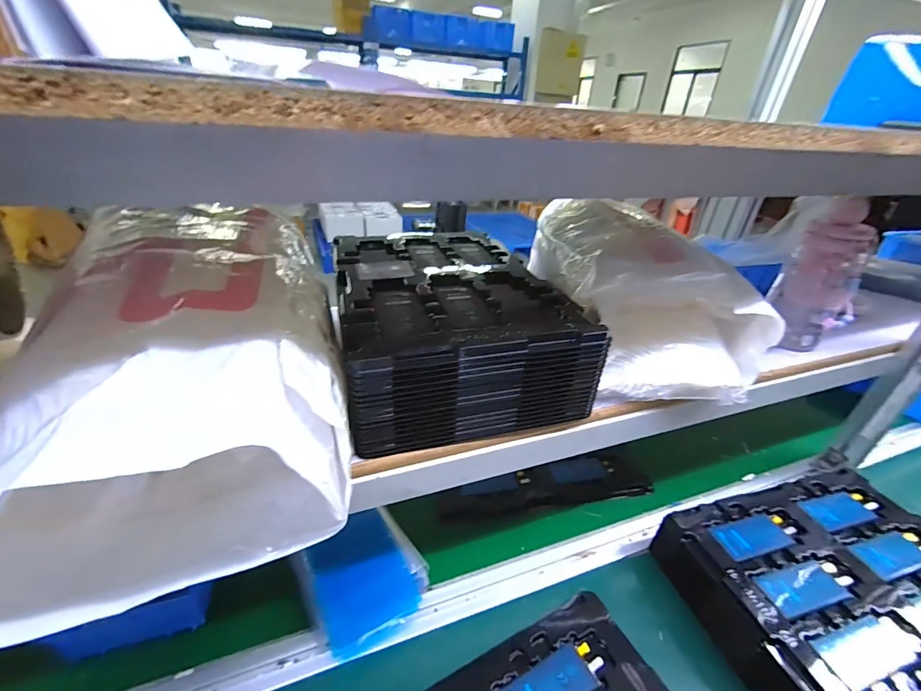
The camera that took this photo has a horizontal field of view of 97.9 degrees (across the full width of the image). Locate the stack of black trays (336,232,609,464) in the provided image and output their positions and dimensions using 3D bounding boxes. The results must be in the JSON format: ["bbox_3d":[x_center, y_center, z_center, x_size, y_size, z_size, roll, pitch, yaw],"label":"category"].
[{"bbox_3d":[-0.018,-0.033,0.472,0.226,0.100,0.301,-6,32,-16],"label":"stack of black trays"}]

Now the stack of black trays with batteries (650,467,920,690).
[{"bbox_3d":[0.442,0.283,0.470,0.334,0.079,0.233,-6,32,-16],"label":"stack of black trays with batteries"}]

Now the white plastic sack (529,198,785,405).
[{"bbox_3d":[0.195,-0.086,0.528,0.210,0.139,0.346,-7,32,-17],"label":"white plastic sack"}]

